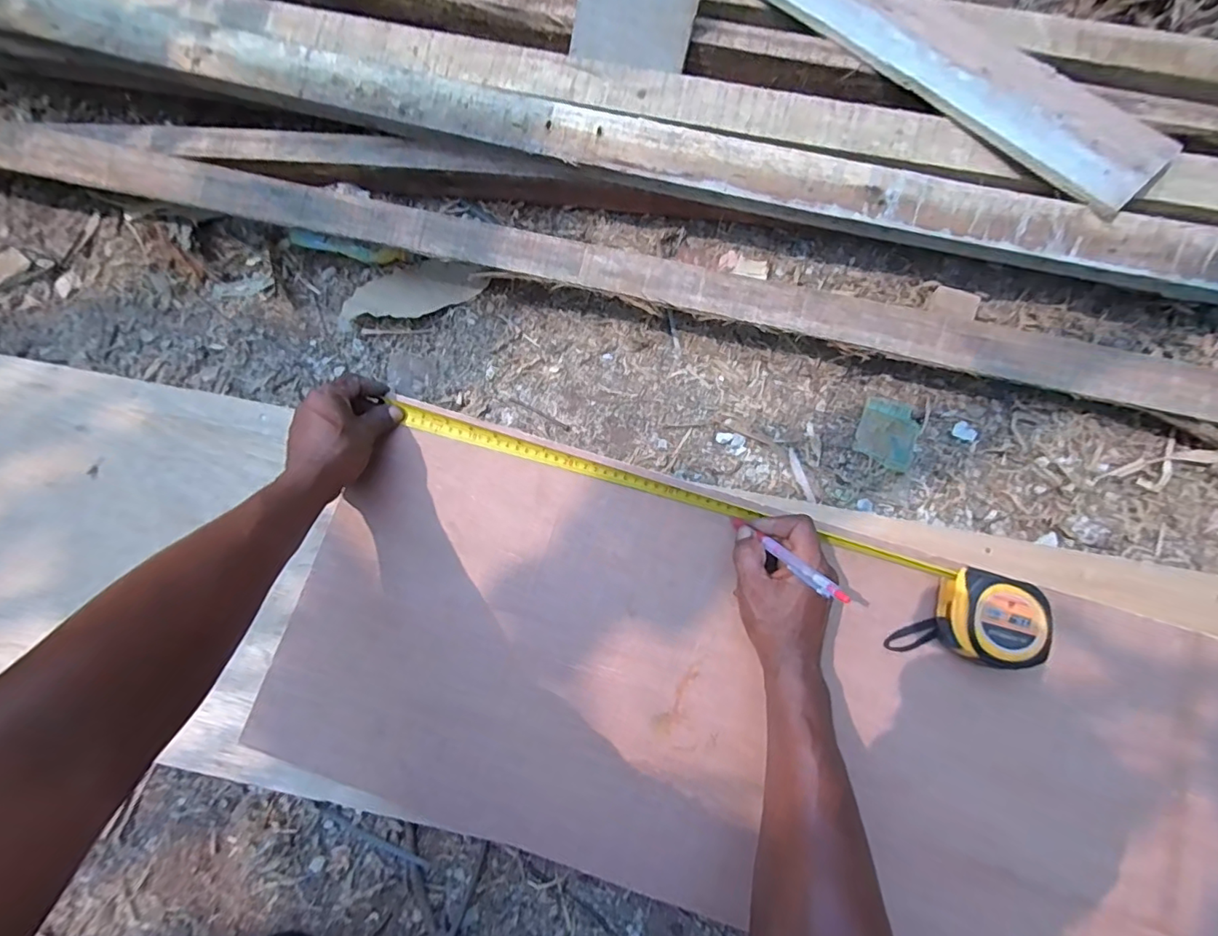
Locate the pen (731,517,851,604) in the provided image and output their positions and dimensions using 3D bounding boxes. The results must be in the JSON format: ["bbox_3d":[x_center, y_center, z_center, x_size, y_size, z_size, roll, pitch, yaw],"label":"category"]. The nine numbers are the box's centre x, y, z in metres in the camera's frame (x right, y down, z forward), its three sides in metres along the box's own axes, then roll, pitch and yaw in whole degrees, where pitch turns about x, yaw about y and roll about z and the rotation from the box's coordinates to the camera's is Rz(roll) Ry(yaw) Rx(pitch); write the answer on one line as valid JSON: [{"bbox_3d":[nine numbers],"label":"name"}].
[{"bbox_3d":[0.140,0.071,0.434,0.009,0.133,0.007,-37,121,-8],"label":"pen"}]

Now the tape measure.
[{"bbox_3d":[0.078,0.044,0.494,0.585,0.041,0.073,20,76,10],"label":"tape measure"}]

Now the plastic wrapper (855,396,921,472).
[{"bbox_3d":[0.301,-0.040,0.574,0.065,0.017,0.070,22,74,5],"label":"plastic wrapper"}]

